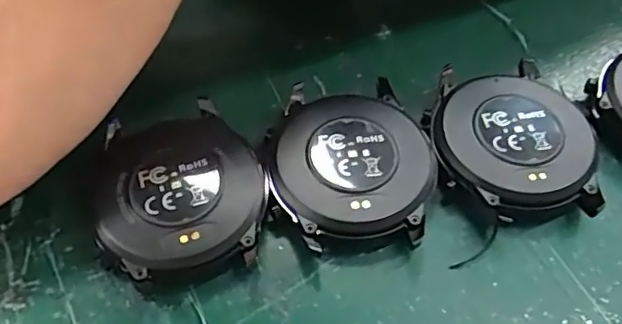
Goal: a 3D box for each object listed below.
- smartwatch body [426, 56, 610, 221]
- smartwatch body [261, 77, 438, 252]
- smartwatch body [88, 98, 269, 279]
[{"bbox_3d":[0.055,-0.006,0.157,0.042,0.013,0.051,-7,57,-7],"label":"smartwatch body"},{"bbox_3d":[0.010,0.000,0.155,0.043,0.011,0.050,-1,57,-4],"label":"smartwatch body"},{"bbox_3d":[-0.035,0.007,0.149,0.042,0.012,0.045,-16,59,-12],"label":"smartwatch body"}]

